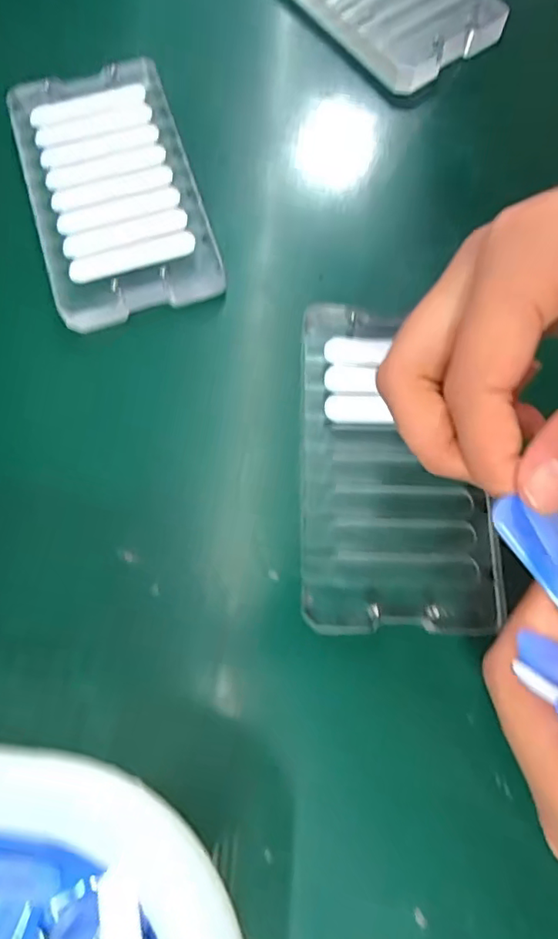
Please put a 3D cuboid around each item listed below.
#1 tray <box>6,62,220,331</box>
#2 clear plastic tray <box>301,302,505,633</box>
[{"bbox_3d":[-0.072,-0.122,0.247,0.068,0.014,0.121,-17,73,-6],"label":"tray"},{"bbox_3d":[0.042,-0.005,0.210,0.066,0.009,0.123,0,72,0],"label":"clear plastic tray"}]

